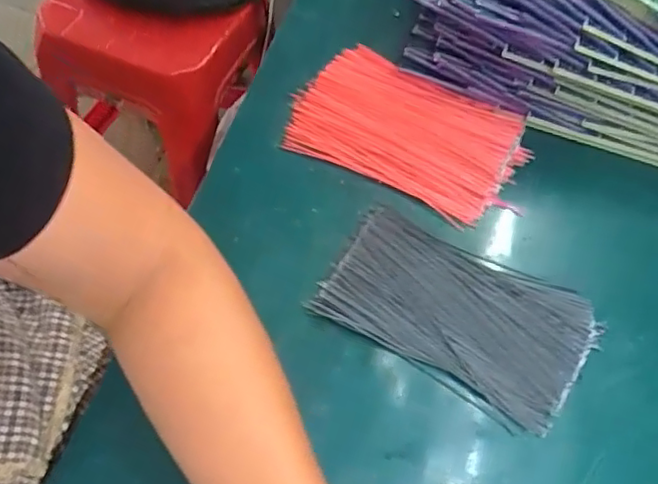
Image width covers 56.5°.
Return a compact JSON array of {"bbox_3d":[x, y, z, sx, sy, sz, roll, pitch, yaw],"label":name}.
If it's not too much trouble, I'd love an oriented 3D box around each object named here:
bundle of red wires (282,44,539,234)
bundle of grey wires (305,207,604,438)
[{"bbox_3d":[0.071,-0.097,0.527,0.195,0.022,0.129,24,56,9],"label":"bundle of red wires"},{"bbox_3d":[0.092,0.045,0.433,0.176,0.022,0.109,30,57,12],"label":"bundle of grey wires"}]

